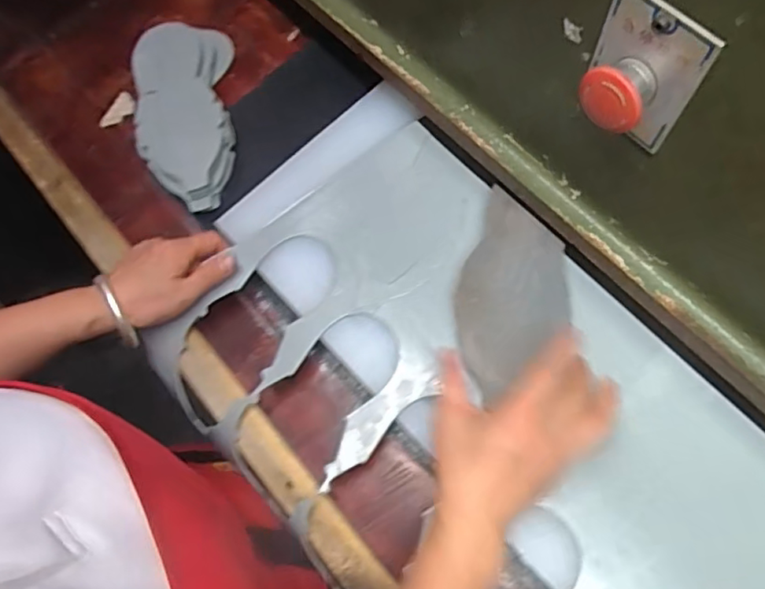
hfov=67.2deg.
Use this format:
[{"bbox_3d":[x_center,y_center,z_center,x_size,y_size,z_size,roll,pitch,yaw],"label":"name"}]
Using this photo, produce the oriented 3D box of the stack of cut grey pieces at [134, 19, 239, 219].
[{"bbox_3d":[-0.205,-0.181,0.590,0.095,0.036,0.212,-6,73,1],"label":"stack of cut grey pieces"}]

